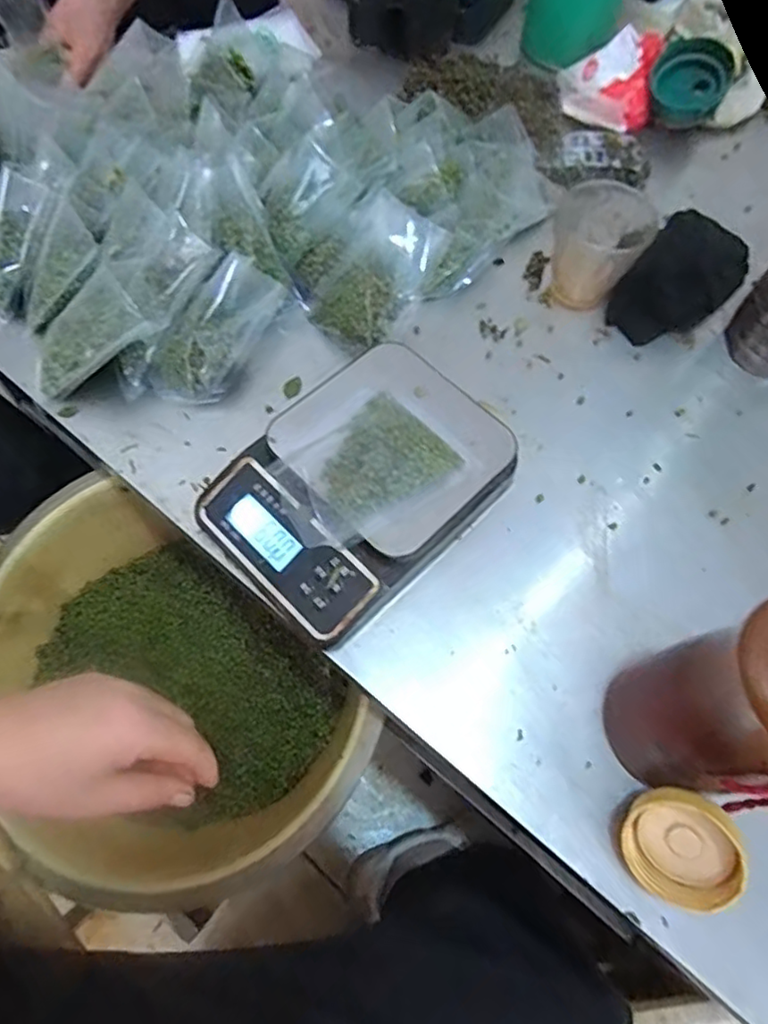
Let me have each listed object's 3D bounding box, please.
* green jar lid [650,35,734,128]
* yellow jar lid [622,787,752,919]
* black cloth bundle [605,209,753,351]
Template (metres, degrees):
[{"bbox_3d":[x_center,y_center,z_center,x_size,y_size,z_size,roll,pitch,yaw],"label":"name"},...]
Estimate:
[{"bbox_3d":[0.362,-0.509,0.726,0.086,0.024,0.091,2,103,11],"label":"green jar lid"},{"bbox_3d":[0.181,0.206,0.375,0.066,0.022,0.067,-2,85,27],"label":"yellow jar lid"},{"bbox_3d":[0.279,-0.217,0.585,0.086,0.064,0.112,41,70,14],"label":"black cloth bundle"}]

